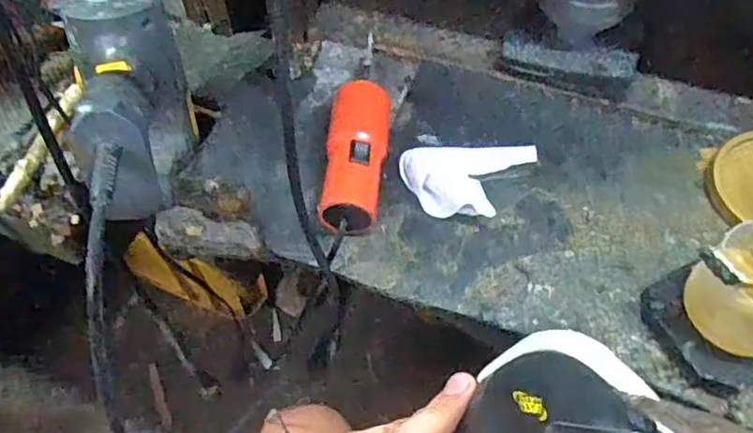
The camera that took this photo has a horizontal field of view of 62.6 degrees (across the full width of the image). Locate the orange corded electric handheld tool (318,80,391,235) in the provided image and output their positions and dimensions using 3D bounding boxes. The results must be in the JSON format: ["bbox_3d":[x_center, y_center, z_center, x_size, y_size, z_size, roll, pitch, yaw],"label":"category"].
[{"bbox_3d":[-0.014,-0.046,0.469,0.042,0.043,0.126,4,56,3],"label":"orange corded electric handheld tool"}]

